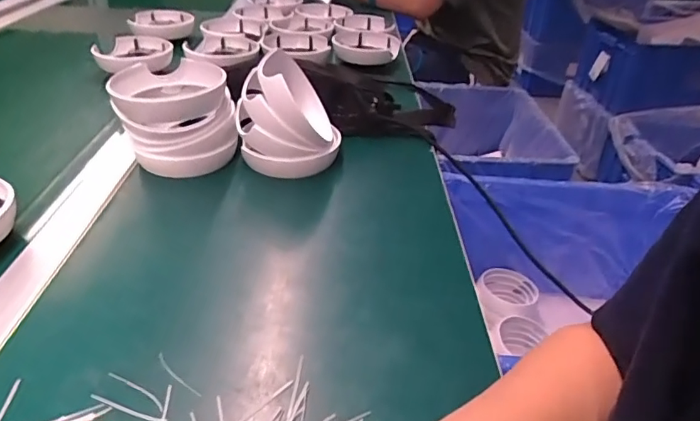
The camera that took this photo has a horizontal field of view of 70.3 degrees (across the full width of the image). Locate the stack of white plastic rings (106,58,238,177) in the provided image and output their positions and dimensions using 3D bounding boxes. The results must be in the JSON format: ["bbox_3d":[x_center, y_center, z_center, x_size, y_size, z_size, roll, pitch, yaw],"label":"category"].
[{"bbox_3d":[-0.194,-0.106,0.559,0.114,0.097,0.131,-10,35,-17],"label":"stack of white plastic rings"}]

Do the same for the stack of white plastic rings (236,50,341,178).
[{"bbox_3d":[-0.068,-0.109,0.550,0.110,0.109,0.116,0,33,-3],"label":"stack of white plastic rings"}]

